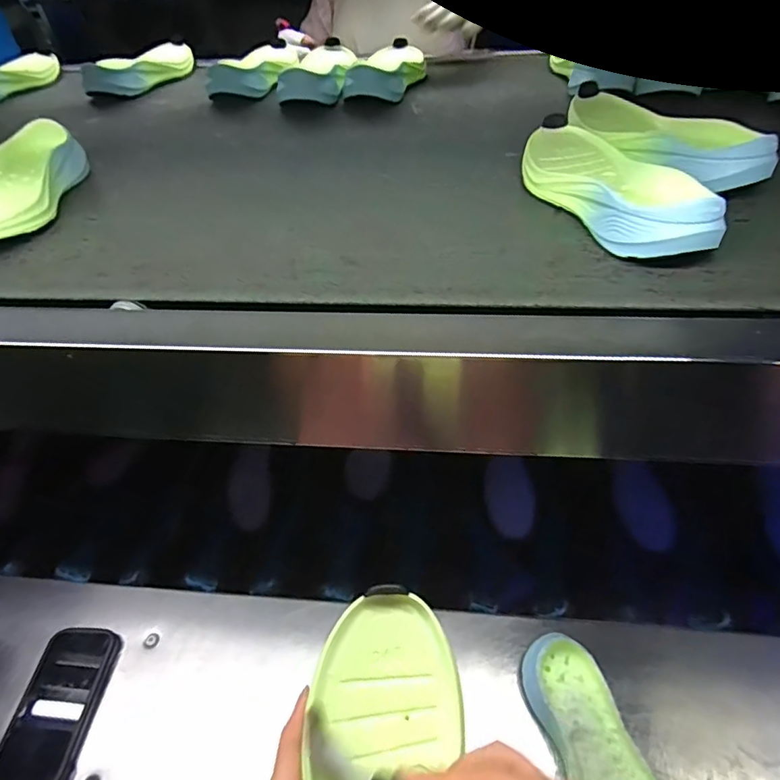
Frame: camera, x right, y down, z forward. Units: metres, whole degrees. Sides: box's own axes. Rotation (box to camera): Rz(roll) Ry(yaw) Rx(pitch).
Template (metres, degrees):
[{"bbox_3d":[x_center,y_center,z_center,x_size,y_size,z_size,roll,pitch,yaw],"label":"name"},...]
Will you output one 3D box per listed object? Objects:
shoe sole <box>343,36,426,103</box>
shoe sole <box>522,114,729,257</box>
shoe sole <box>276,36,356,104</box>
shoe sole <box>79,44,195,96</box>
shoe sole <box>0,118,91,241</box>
[{"bbox_3d":[0.000,-0.474,0.750,0.096,0.044,0.219,5,44,9],"label":"shoe sole"},{"bbox_3d":[0.189,-0.182,0.438,0.100,0.042,0.237,-14,45,-10],"label":"shoe sole"},{"bbox_3d":[-0.105,-0.472,0.749,0.094,0.047,0.210,0,44,4],"label":"shoe sole"},{"bbox_3d":[-0.398,-0.523,0.824,0.082,0.048,0.224,7,50,12],"label":"shoe sole"},{"bbox_3d":[-0.367,-0.194,0.486,0.092,0.045,0.229,-7,44,-3],"label":"shoe sole"}]

